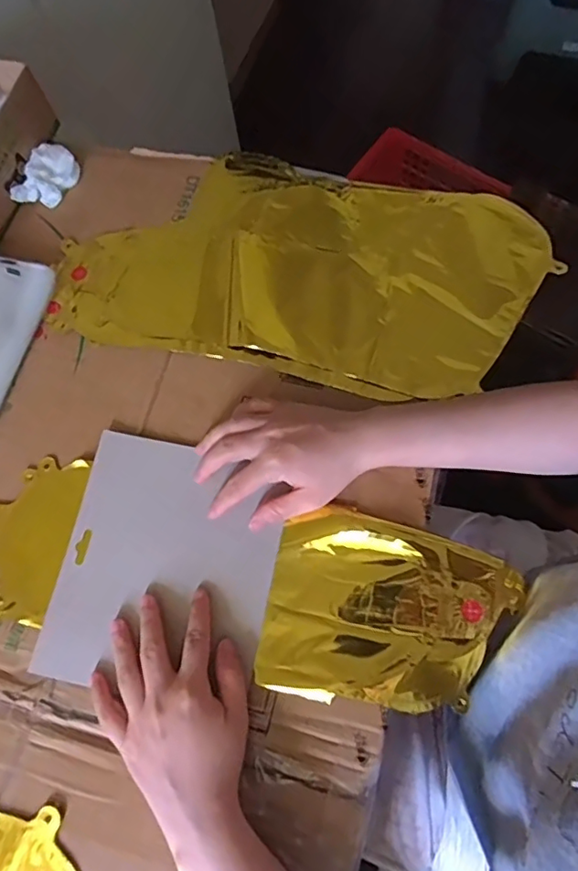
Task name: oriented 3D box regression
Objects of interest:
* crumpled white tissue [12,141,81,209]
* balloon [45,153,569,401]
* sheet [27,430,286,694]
[{"bbox_3d":[-0.242,-0.258,0.565,0.043,0.022,0.067,17,73,8],"label":"crumpled white tissue"},{"bbox_3d":[0.009,-0.159,0.514,0.424,0.015,0.216,11,72,6],"label":"balloon"},{"bbox_3d":[-0.093,0.100,0.439,0.162,0.006,0.186,11,75,6],"label":"sheet"}]

